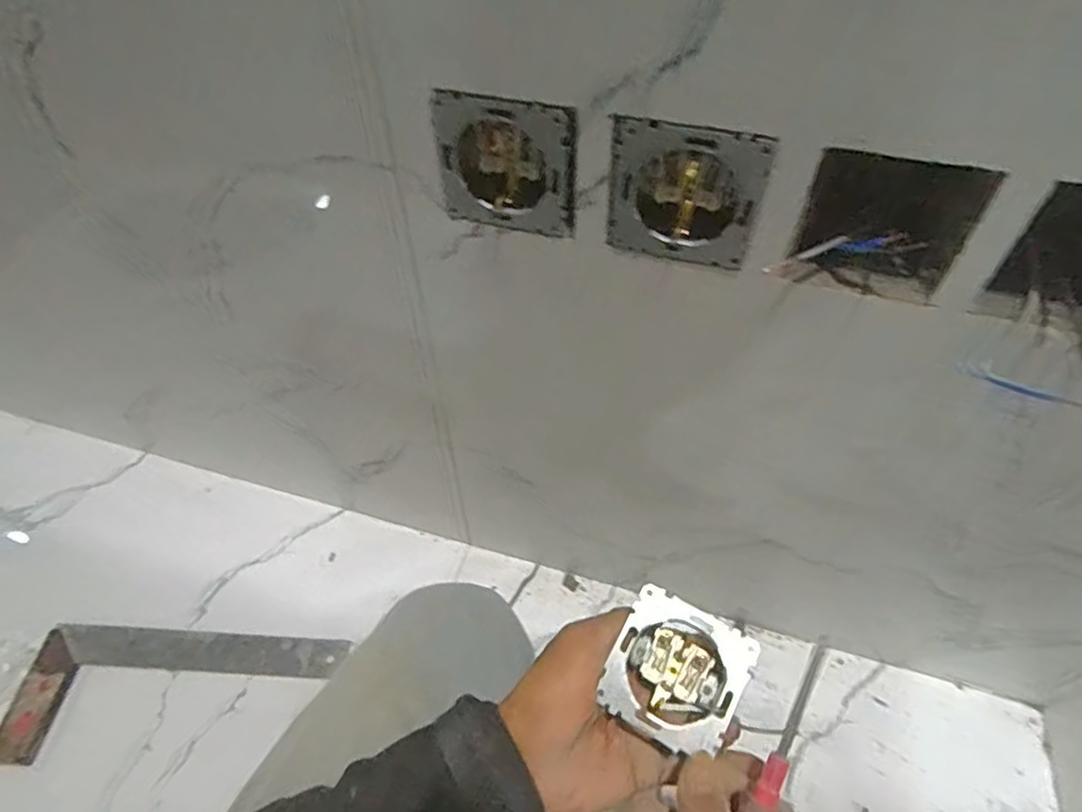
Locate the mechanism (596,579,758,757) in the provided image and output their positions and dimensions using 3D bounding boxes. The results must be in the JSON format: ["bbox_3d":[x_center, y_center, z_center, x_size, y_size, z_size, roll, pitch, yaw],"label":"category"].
[{"bbox_3d":[0.078,0.153,0.364,0.069,0.033,0.071,25,74,17],"label":"mechanism"}]

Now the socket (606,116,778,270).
[{"bbox_3d":[0.073,-0.108,0.315,0.072,0.071,0.022,15,53,12],"label":"socket"}]

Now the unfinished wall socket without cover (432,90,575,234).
[{"bbox_3d":[-0.016,-0.128,0.333,0.072,0.073,0.019,11,52,9],"label":"unfinished wall socket without cover"}]

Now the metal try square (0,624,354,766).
[{"bbox_3d":[-0.349,0.271,0.606,0.305,0.010,0.119,0,51,0],"label":"metal try square"}]

